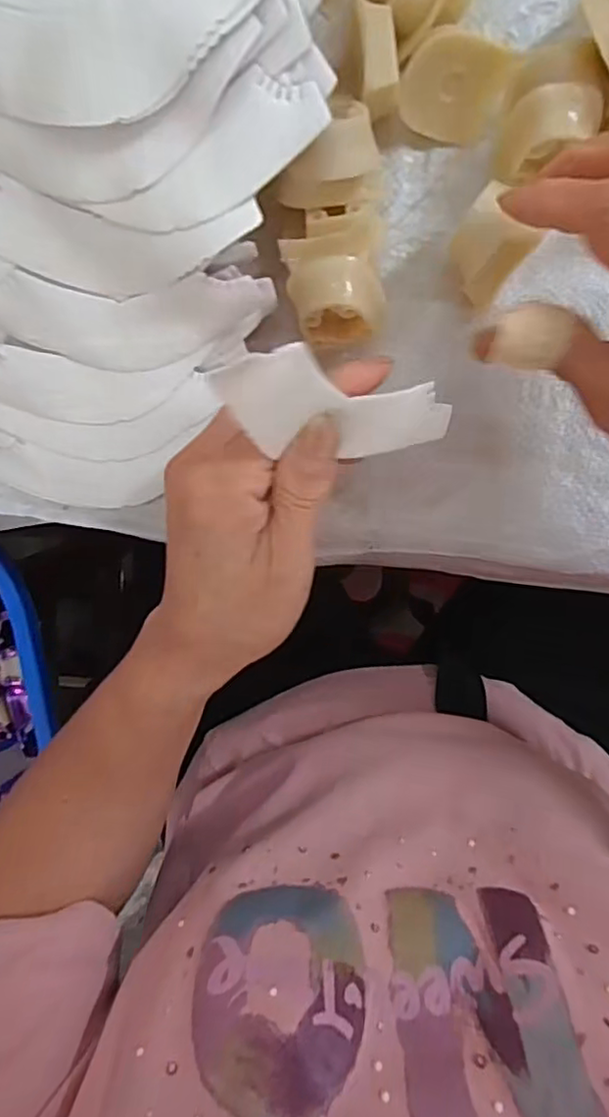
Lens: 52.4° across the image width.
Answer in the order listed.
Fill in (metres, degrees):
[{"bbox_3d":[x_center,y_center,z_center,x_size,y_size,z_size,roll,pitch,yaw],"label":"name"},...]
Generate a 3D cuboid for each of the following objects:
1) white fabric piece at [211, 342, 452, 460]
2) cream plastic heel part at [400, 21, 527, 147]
[{"bbox_3d":[0.013,-0.048,0.208,0.023,0.114,0.028,14,101,39],"label":"white fabric piece"},{"bbox_3d":[0.063,-0.201,0.265,0.044,0.039,0.015,2,59,-18],"label":"cream plastic heel part"}]

